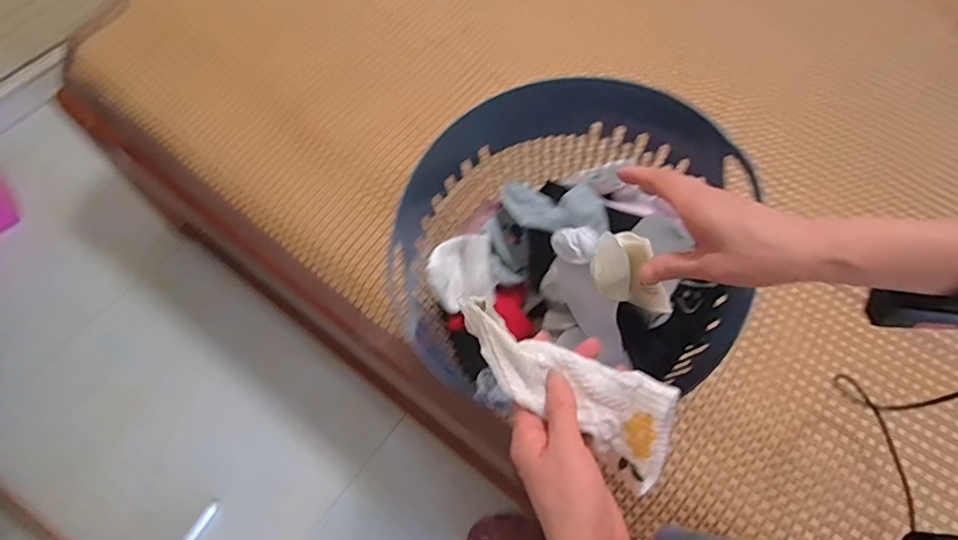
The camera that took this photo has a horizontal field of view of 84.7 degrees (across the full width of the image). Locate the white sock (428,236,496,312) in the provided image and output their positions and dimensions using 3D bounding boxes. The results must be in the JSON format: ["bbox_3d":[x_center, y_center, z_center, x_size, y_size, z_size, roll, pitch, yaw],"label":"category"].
[{"bbox_3d":[-0.020,0.005,0.635,0.080,0.038,0.086,0,63,0],"label":"white sock"}]

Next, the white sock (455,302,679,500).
[{"bbox_3d":[0.055,0.071,0.348,0.158,0.040,0.054,32,67,12],"label":"white sock"}]

